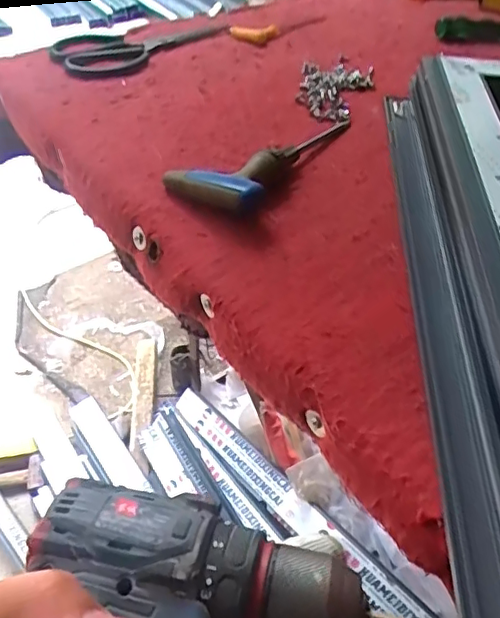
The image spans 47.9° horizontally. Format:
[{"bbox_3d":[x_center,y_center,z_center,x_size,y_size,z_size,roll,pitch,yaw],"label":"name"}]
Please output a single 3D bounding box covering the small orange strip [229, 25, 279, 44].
[{"bbox_3d":[0.011,-0.353,0.719,0.075,0.017,0.028,-25,52,-26],"label":"small orange strip"}]

